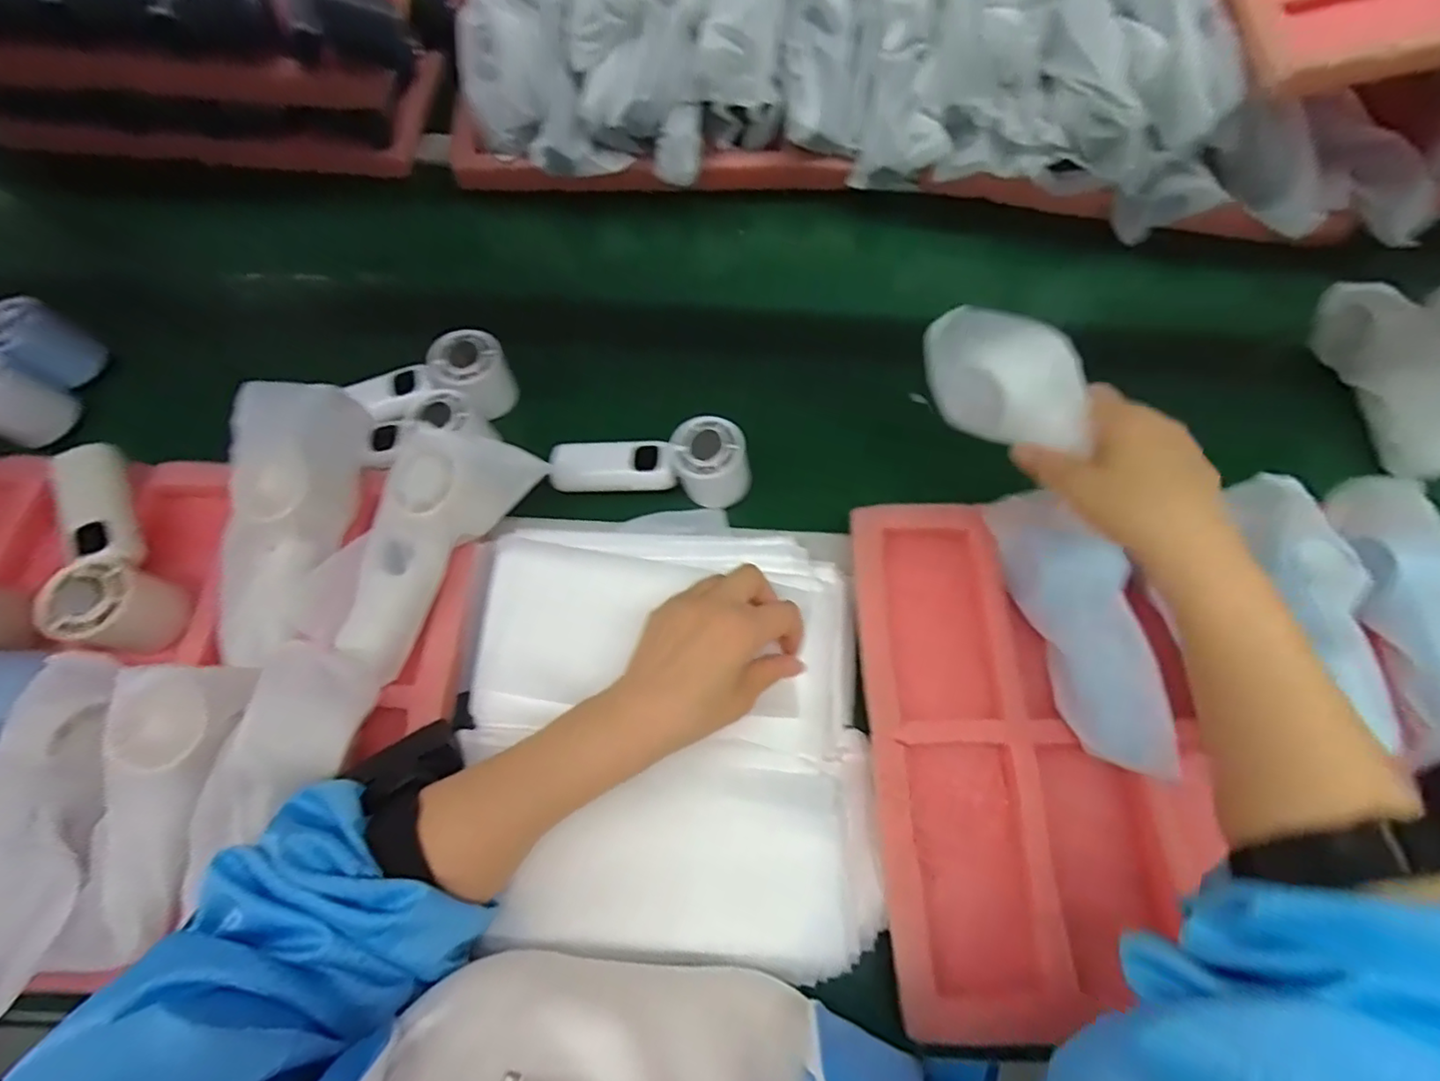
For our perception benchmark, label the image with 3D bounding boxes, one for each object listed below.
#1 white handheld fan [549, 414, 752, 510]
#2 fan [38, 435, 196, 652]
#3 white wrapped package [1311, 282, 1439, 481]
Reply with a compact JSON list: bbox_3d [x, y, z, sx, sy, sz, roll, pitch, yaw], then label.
[{"bbox_3d":[-0.054,-0.062,0.486,0.151,0.054,0.051,0,69,0],"label":"white handheld fan"},{"bbox_3d":[-0.431,0.008,0.428,0.053,0.054,0.149,-27,71,-10],"label":"fan"},{"bbox_3d":[0.581,-0.146,0.526,0.068,0.050,0.200,7,69,3],"label":"white wrapped package"}]

